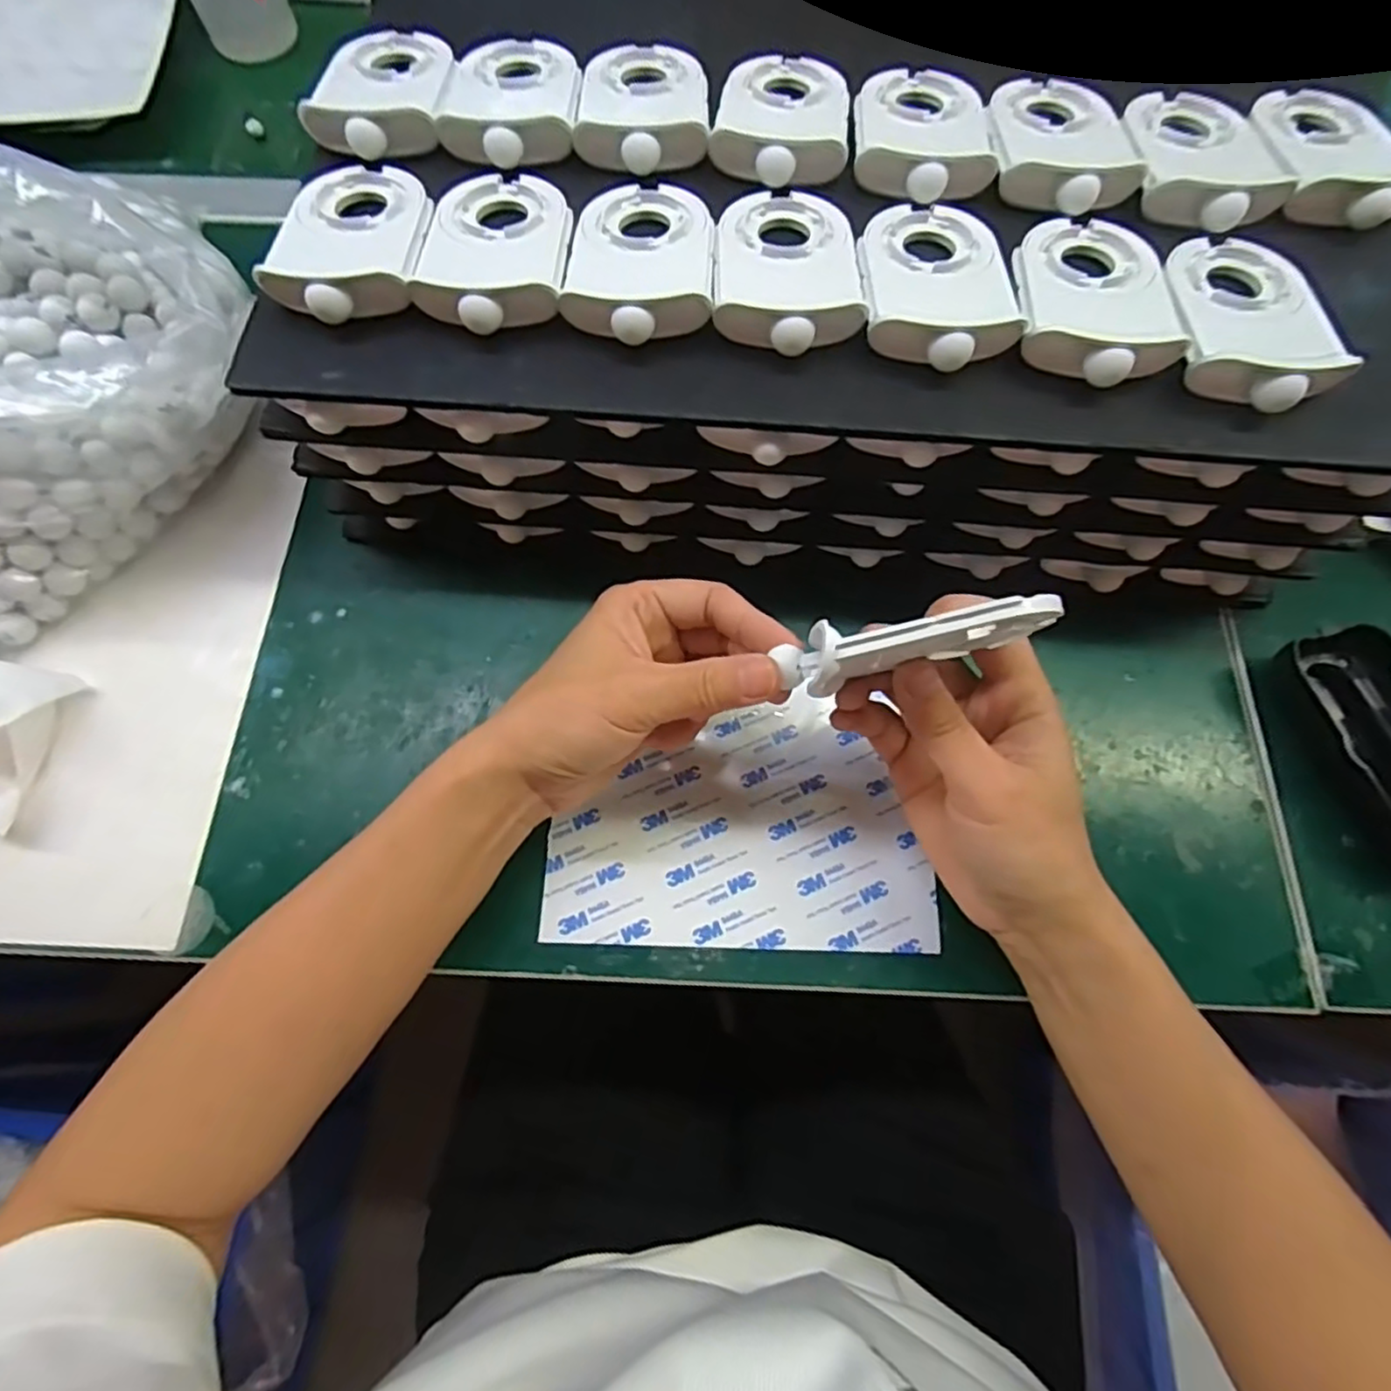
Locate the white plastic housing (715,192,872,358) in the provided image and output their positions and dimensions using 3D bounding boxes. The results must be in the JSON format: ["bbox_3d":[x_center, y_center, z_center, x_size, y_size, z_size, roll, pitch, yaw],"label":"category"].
[{"bbox_3d":[0.038,-0.175,0.278,0.058,0.016,0.090,2,70,0],"label":"white plastic housing"}]

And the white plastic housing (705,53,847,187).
[{"bbox_3d":[0.038,-0.259,0.306,0.057,0.013,0.082,6,70,2],"label":"white plastic housing"}]

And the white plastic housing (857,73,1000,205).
[{"bbox_3d":[0.100,-0.249,0.302,0.058,0.013,0.082,6,70,2],"label":"white plastic housing"}]

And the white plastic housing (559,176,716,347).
[{"bbox_3d":[-0.022,-0.181,0.280,0.058,0.018,0.092,1,70,0],"label":"white plastic housing"}]

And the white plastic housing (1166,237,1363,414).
[{"bbox_3d":[0.216,-0.149,0.270,0.057,0.014,0.087,7,70,2],"label":"white plastic housing"}]

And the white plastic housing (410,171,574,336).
[{"bbox_3d":[-0.081,-0.187,0.283,0.058,0.017,0.090,0,70,0],"label":"white plastic housing"}]

